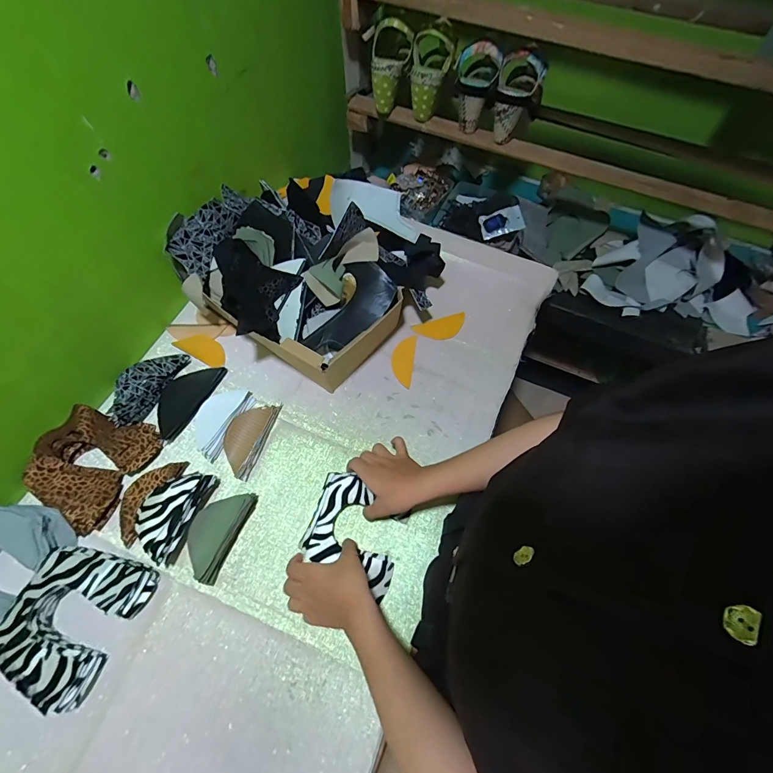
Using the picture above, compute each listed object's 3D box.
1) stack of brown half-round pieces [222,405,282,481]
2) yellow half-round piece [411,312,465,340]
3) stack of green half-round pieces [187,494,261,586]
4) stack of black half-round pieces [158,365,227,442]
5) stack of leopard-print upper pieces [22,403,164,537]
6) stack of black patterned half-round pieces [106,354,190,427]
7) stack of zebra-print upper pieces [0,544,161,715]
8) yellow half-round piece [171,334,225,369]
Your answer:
[{"bbox_3d":[-0.219,0.078,0.605,0.058,0.026,0.125,19,65,6],"label":"stack of brown half-round pieces"},{"bbox_3d":[0.103,-0.110,0.722,0.100,0.009,0.047,-14,75,-6],"label":"yellow half-round piece"},{"bbox_3d":[-0.236,0.203,0.534,0.056,0.049,0.120,24,65,8],"label":"stack of green half-round pieces"},{"bbox_3d":[-0.332,0.015,0.632,0.073,0.014,0.139,30,66,12],"label":"stack of black half-round pieces"},{"bbox_3d":[-0.438,0.106,0.559,0.134,0.041,0.163,27,66,10],"label":"stack of leopard-print upper pieces"},{"bbox_3d":[-0.406,-0.008,0.628,0.079,0.025,0.145,23,65,8],"label":"stack of black patterned half-round pieces"},{"bbox_3d":[-0.401,0.293,0.487,0.140,0.040,0.168,22,65,8],"label":"stack of zebra-print upper pieces"},{"bbox_3d":[-0.327,-0.068,0.674,0.094,0.010,0.043,31,90,-5],"label":"yellow half-round piece"}]

